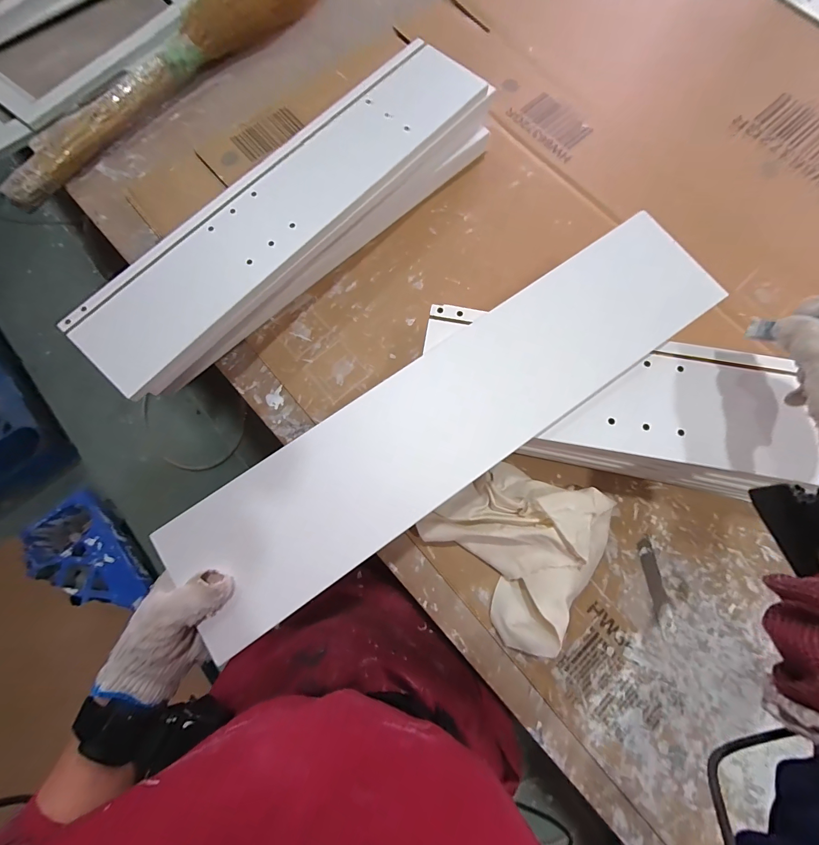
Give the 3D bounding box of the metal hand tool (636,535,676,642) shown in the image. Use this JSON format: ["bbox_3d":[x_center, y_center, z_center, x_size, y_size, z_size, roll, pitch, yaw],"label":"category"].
[{"bbox_3d":[0.268,0.177,0.401,0.020,0.004,0.100,-7,76,-2],"label":"metal hand tool"}]

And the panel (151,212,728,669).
[{"bbox_3d":[0.044,-0.011,0.337,0.533,0.021,0.117,-34,78,-8],"label":"panel"}]

